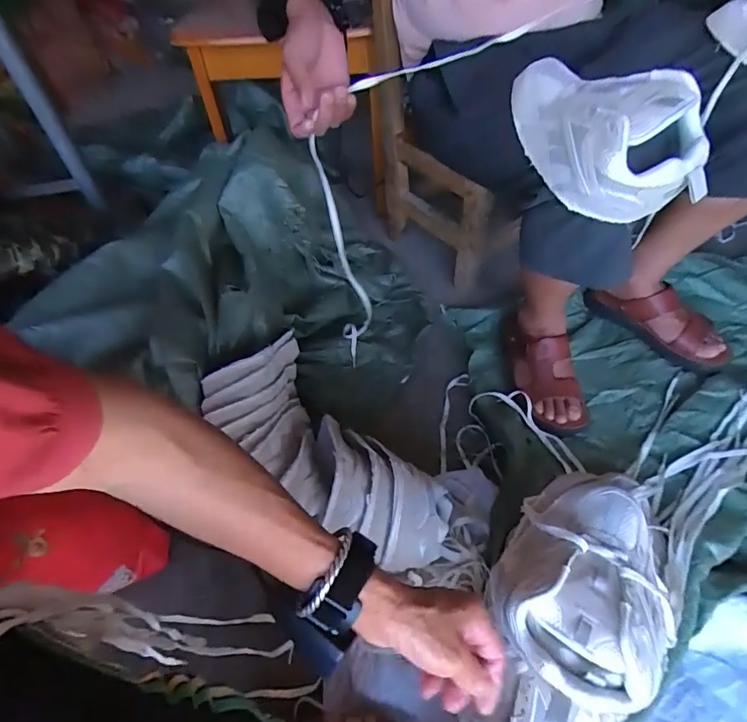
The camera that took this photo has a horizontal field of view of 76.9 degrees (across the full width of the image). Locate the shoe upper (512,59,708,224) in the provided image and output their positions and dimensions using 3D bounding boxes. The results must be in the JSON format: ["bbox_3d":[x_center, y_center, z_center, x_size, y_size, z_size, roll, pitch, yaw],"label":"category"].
[{"bbox_3d":[0.252,-0.272,0.540,0.133,0.111,0.245,-4,52,2],"label":"shoe upper"}]

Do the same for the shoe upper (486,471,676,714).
[{"bbox_3d":[0.230,0.220,0.494,0.170,0.103,0.249,26,58,23],"label":"shoe upper"}]

